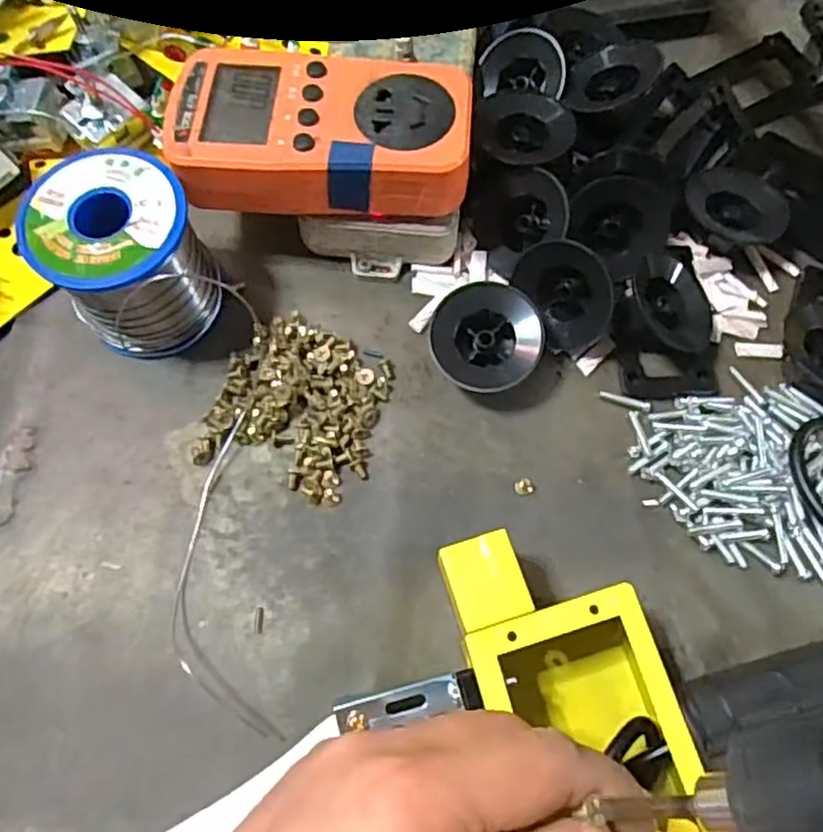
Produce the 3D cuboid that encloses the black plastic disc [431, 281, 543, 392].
[{"bbox_3d":[0.032,-0.034,0.308,0.048,0.018,0.048,0,84,-3],"label":"black plastic disc"}]

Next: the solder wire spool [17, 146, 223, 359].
[{"bbox_3d":[-0.123,-0.069,0.299,0.061,0.061,0.063,0,69,-1],"label":"solder wire spool"}]

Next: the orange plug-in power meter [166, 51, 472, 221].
[{"bbox_3d":[-0.038,-0.123,0.300,0.124,0.030,0.062,3,69,0],"label":"orange plug-in power meter"}]

